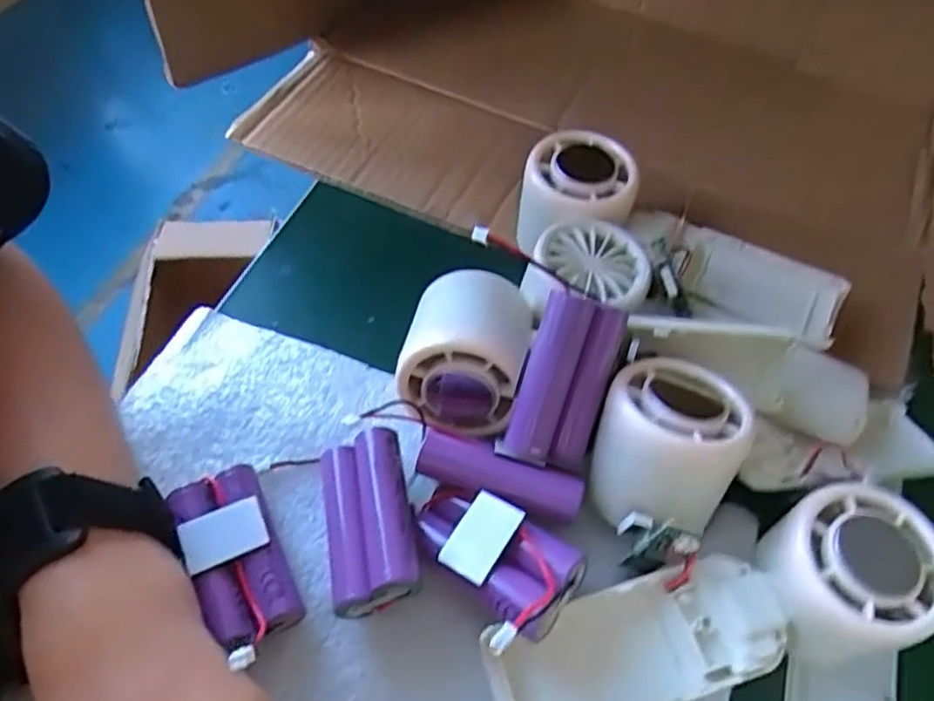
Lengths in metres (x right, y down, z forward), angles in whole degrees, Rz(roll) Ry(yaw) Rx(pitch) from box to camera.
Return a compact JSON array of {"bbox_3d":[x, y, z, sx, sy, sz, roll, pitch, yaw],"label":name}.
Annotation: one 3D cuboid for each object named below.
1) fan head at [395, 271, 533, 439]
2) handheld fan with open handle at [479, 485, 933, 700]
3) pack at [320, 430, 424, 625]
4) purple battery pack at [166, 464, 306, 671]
[{"bbox_3d":[0.000,-0.005,0.302,0.052,0.061,0.057,10,40,2],"label":"fan head"},{"bbox_3d":[0.092,0.104,0.261,0.168,0.050,0.054,-19,58,-1],"label":"handheld fan with open handle"},{"bbox_3d":[-0.038,0.065,0.266,0.038,0.019,0.066,-25,51,16],"label":"pack"},{"bbox_3d":[-0.088,0.080,0.265,0.032,0.021,0.072,-24,60,-18],"label":"purple battery pack"}]

